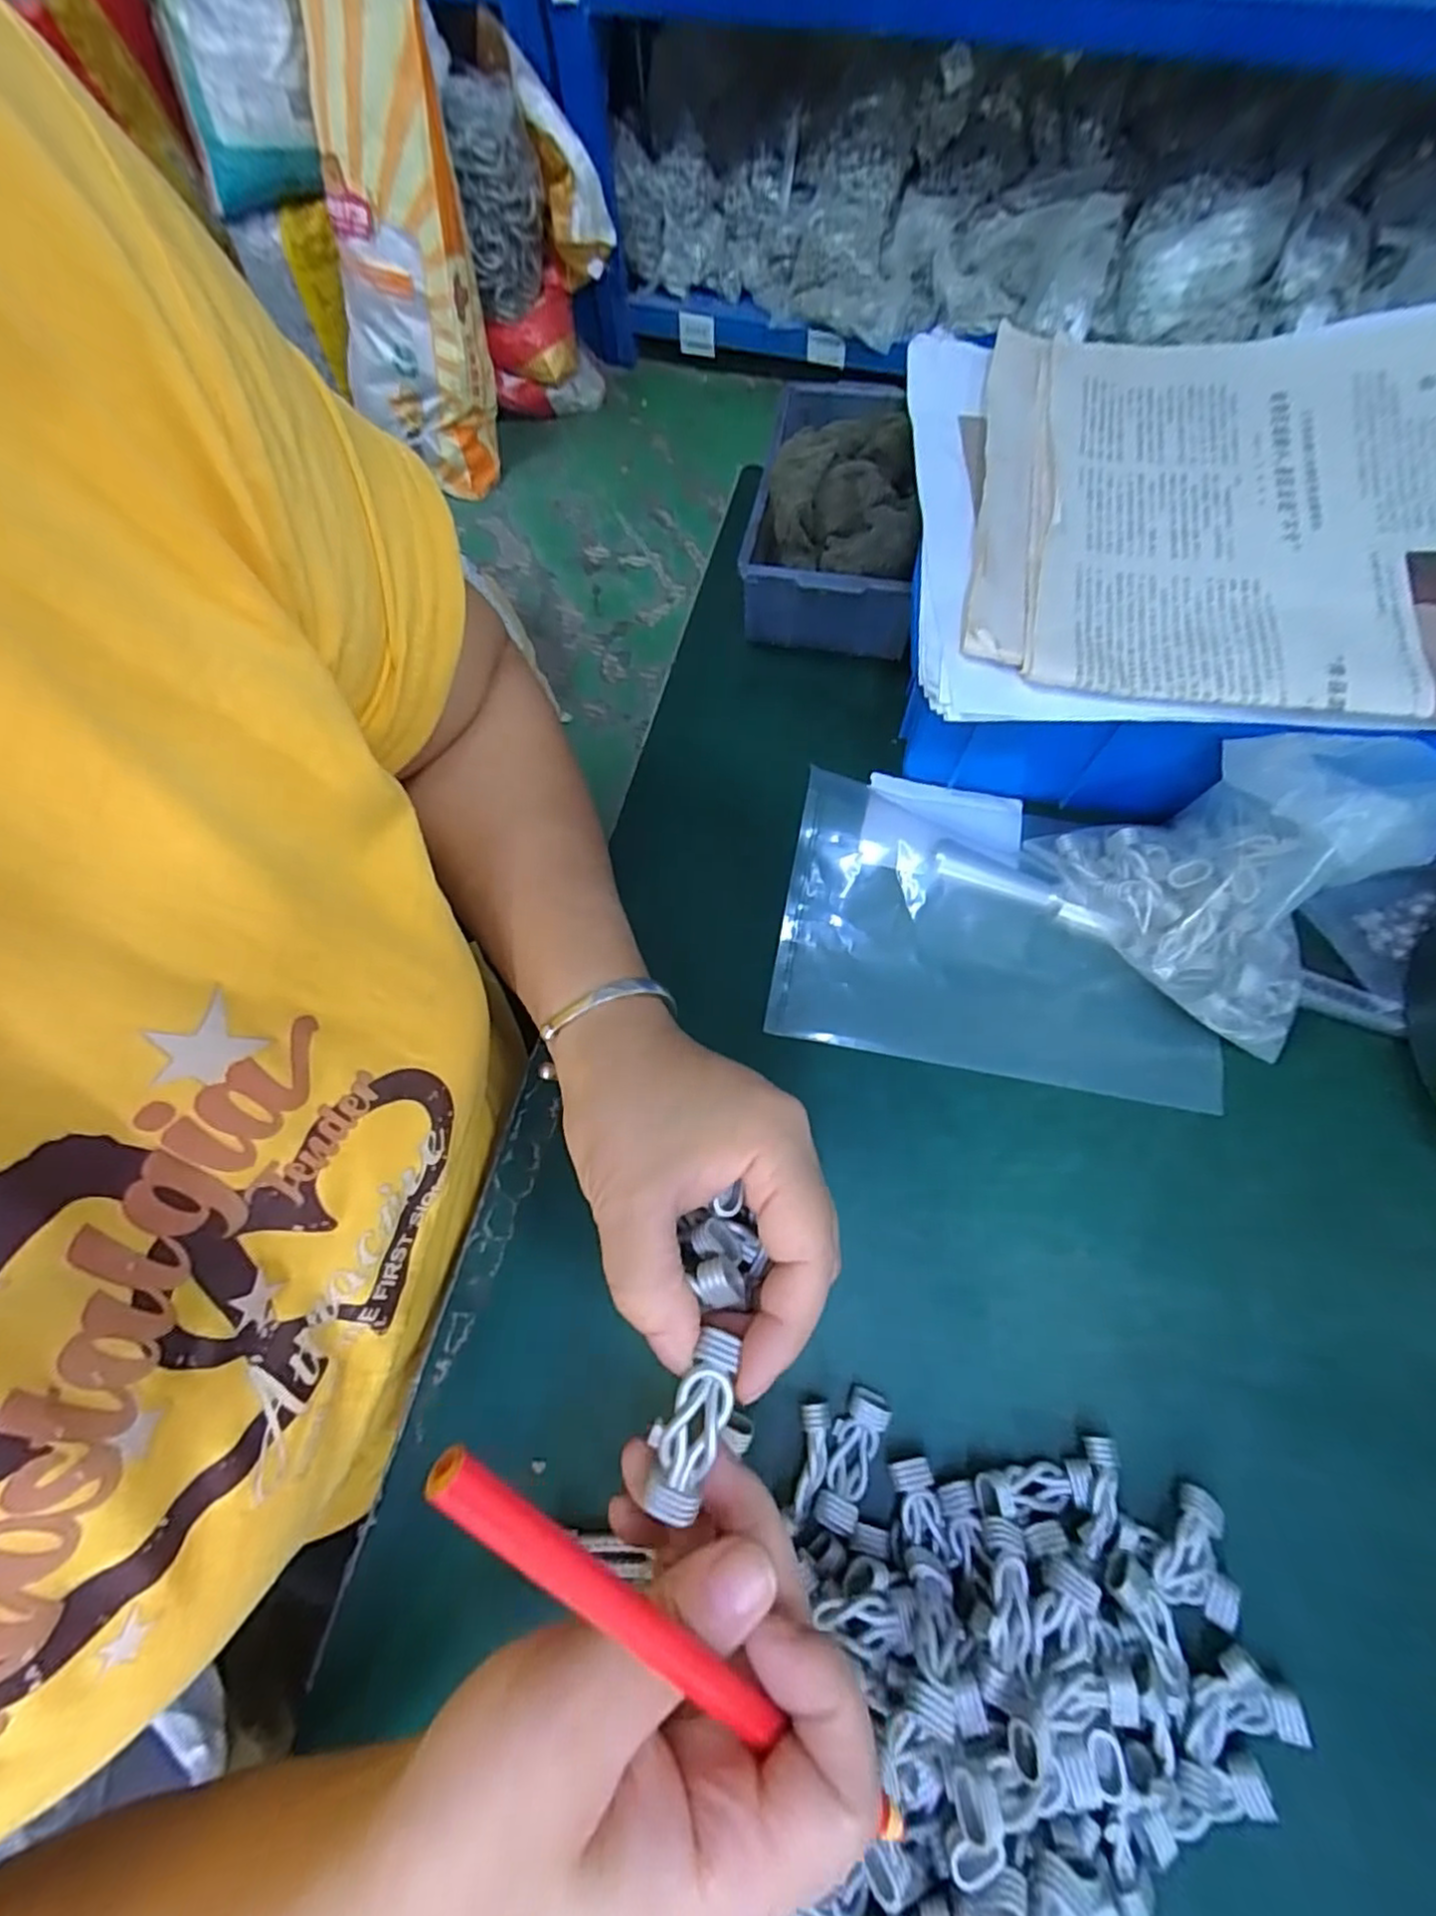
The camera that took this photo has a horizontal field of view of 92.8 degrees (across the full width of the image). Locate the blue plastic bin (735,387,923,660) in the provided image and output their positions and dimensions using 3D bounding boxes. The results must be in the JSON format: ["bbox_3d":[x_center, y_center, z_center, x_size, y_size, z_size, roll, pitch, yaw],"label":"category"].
[{"bbox_3d":[0.066,-0.245,0.375,0.087,0.057,0.151,9,71,5],"label":"blue plastic bin"}]

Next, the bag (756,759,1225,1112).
[{"bbox_3d":[0.128,-0.011,0.316,0.192,0.012,0.126,10,81,6],"label":"bag"}]

